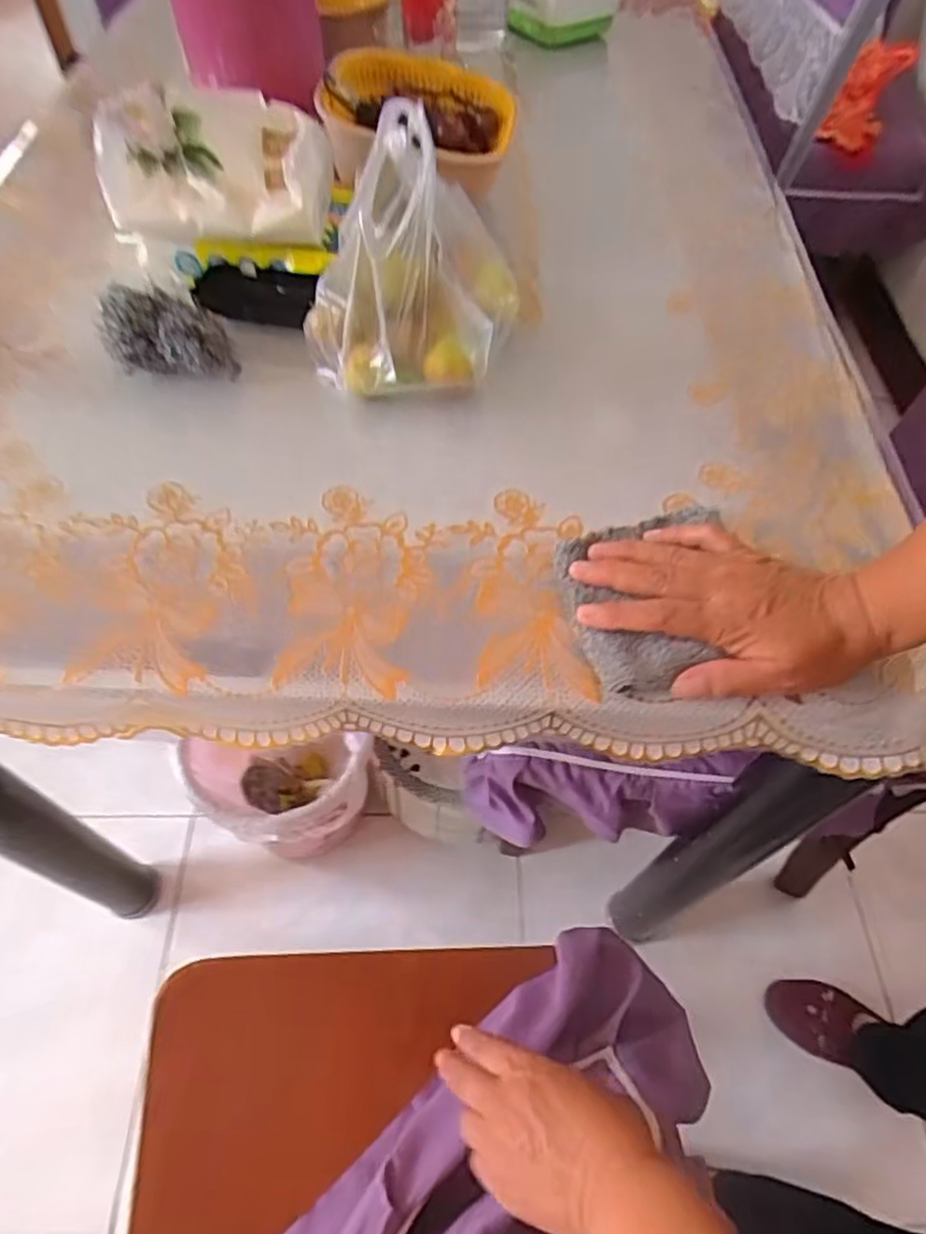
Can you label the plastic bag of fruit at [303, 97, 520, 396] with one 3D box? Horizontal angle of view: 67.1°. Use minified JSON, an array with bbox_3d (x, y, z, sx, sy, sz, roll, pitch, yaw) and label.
[{"bbox_3d":[-0.029,-0.239,0.471,0.153,0.169,0.081,-12,58,-10],"label":"plastic bag of fruit"}]

